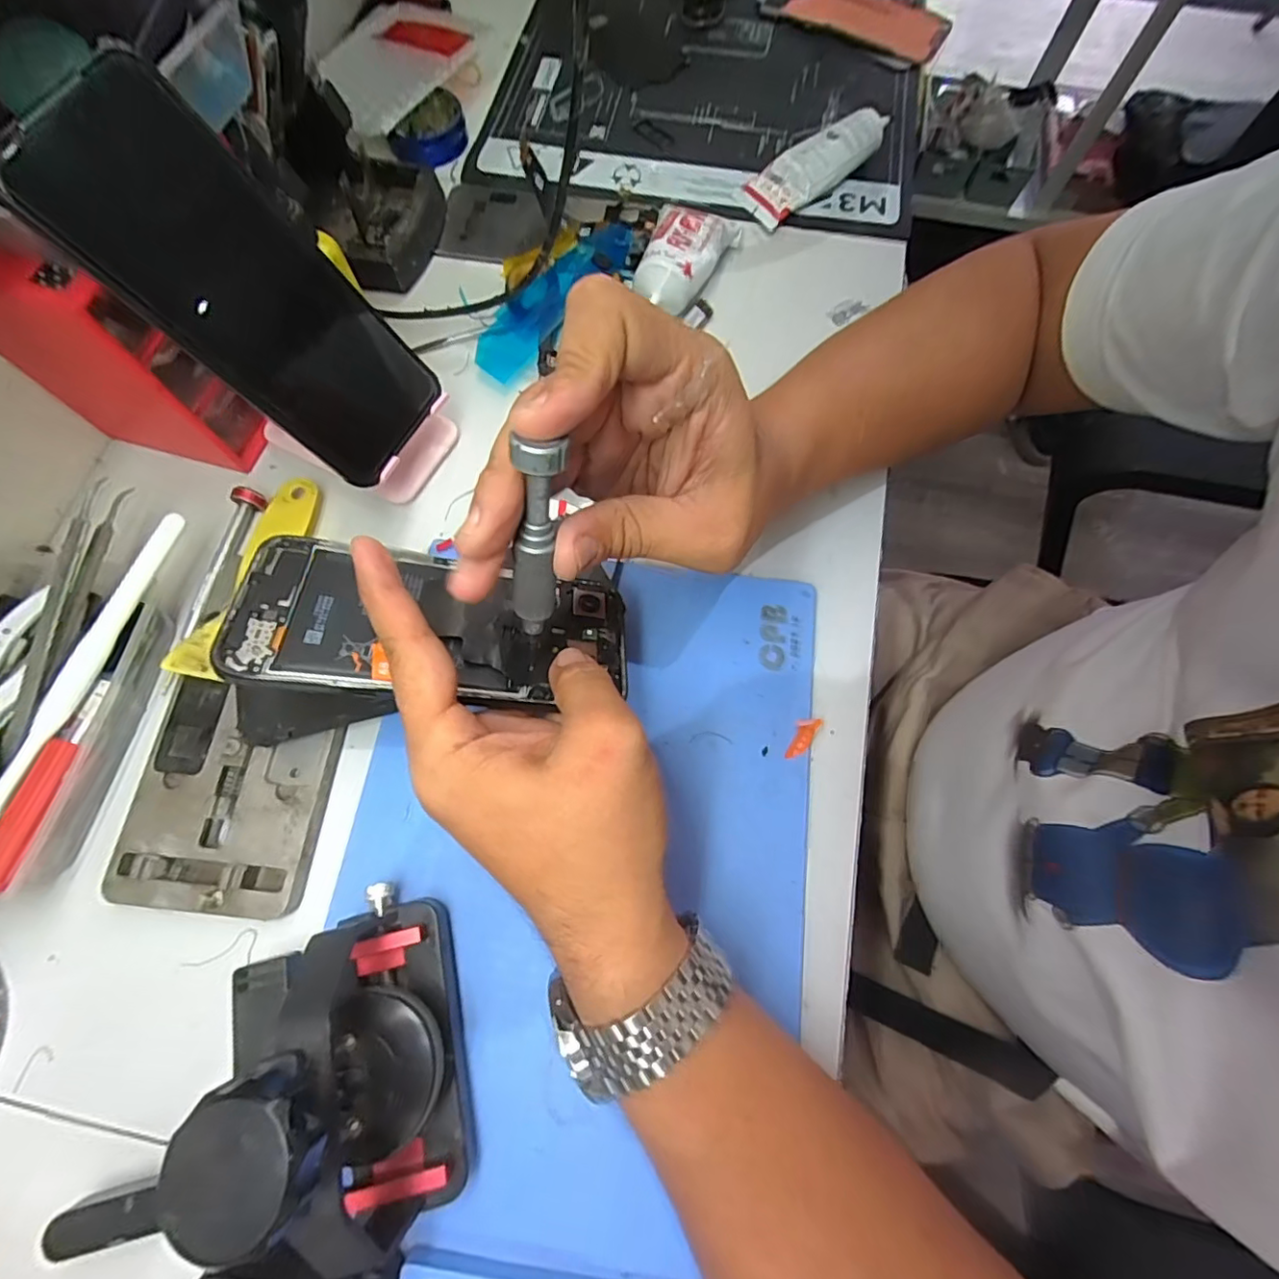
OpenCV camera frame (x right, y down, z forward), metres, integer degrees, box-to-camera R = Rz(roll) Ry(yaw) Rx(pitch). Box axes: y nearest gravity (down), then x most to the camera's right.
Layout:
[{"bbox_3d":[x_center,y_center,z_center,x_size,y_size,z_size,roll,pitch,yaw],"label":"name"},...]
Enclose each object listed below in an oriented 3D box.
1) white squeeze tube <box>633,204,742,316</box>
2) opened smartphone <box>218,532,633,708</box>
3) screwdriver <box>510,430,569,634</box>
[{"bbox_3d":[0.031,-0.263,0.392,0.057,0.032,0.102,15,72,5],"label":"white squeeze tube"},{"bbox_3d":[-0.084,-0.007,0.250,0.159,0.005,0.074,7,52,-15],"label":"opened smartphone"},{"bbox_3d":[-0.034,-0.033,0.195,0.013,0.079,0.014,28,52,9],"label":"screwdriver"}]

